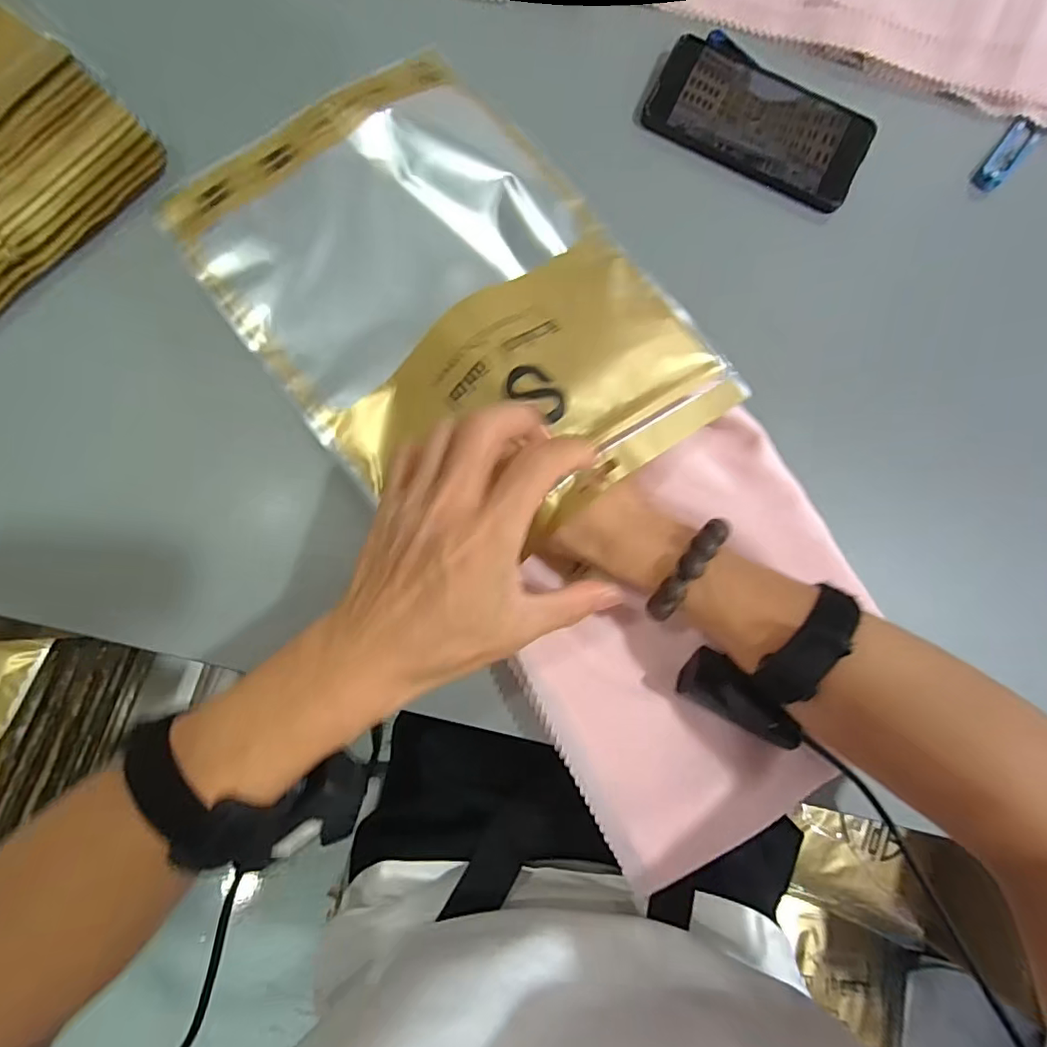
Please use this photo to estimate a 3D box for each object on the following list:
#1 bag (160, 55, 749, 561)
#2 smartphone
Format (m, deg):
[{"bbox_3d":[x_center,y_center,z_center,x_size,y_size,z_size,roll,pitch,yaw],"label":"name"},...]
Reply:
[{"bbox_3d":[-0.056,-0.154,0.350,0.231,0.057,0.342,-37,85,-8],"label":"bag"},{"bbox_3d":[0.177,-0.303,0.405,0.162,0.012,0.080,27,80,1],"label":"smartphone"}]

